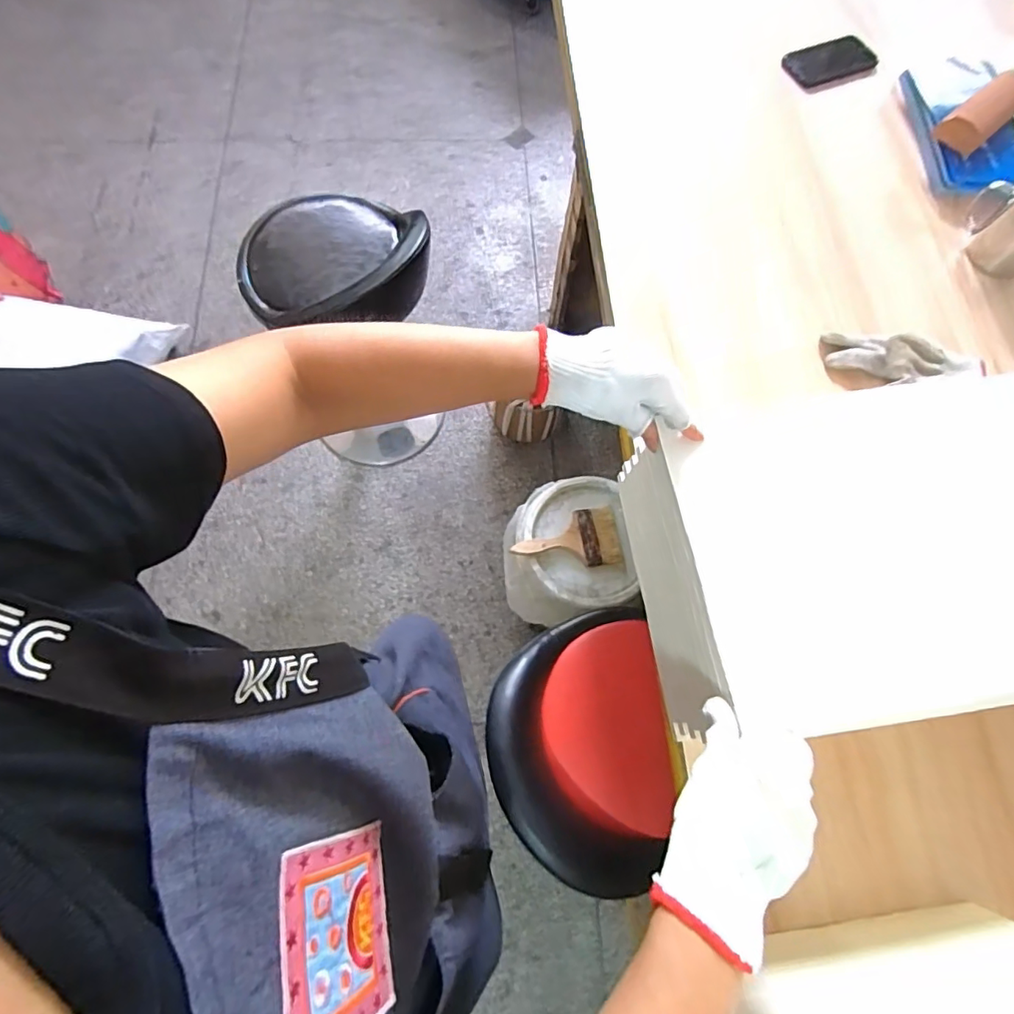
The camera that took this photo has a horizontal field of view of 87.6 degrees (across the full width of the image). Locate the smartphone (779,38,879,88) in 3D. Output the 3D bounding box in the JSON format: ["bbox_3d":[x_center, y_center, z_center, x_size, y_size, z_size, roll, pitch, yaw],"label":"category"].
[{"bbox_3d":[0.525,-0.720,0.857,0.144,0.014,0.072,-24,85,-8],"label":"smartphone"}]

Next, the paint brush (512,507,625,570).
[{"bbox_3d":[0.106,0.061,0.946,0.187,0.015,0.105,-8,71,-5],"label":"paint brush"}]

